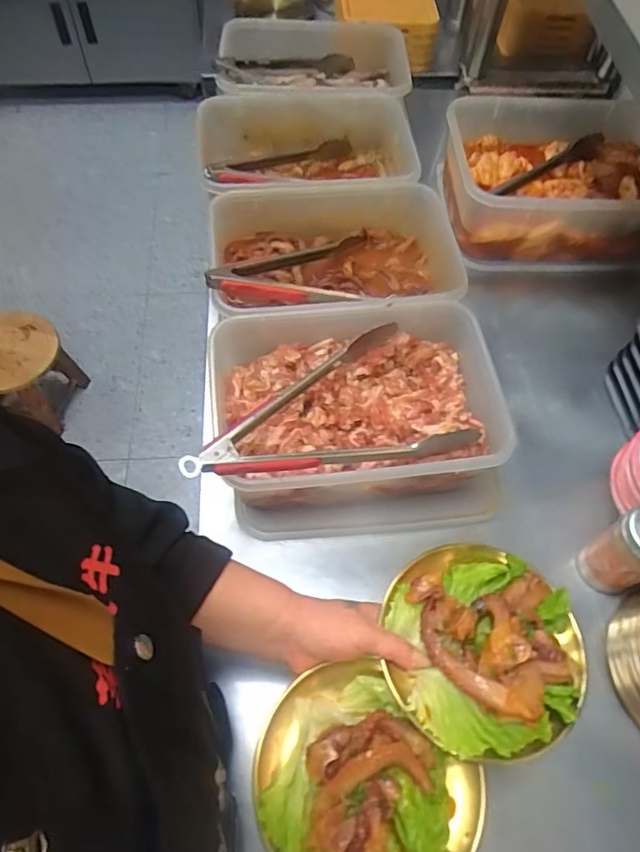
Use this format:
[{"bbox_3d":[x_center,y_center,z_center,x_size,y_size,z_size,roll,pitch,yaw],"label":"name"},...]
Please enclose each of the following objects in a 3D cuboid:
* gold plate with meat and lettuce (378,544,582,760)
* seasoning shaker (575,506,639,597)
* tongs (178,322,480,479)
[{"bbox_3d":[0.133,0.174,0.458,0.151,0.035,0.159,1,60,-2],"label":"gold plate with meat and lettuce"},{"bbox_3d":[0.315,0.126,0.583,0.051,0.121,0.062,-24,64,-16],"label":"seasoning shaker"},{"bbox_3d":[0.005,-0.027,0.611,0.296,0.071,0.177,-9,61,-8],"label":"tongs"}]

